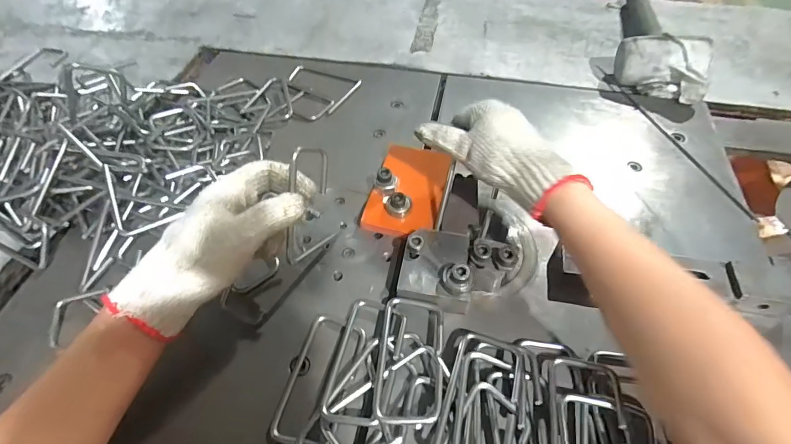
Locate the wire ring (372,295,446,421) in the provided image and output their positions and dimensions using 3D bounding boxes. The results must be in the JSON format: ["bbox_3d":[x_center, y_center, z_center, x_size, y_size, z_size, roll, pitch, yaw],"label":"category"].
[{"bbox_3d":[0.012,0.110,0.331,0.053,0.007,0.101,4,51,3],"label":"wire ring"}]

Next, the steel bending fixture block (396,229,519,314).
[{"bbox_3d":[0.057,0.044,0.375,0.099,0.043,0.081,12,55,10],"label":"steel bending fixture block"}]

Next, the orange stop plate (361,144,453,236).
[{"bbox_3d":[0.016,-0.036,0.451,0.076,0.018,0.115,12,55,10],"label":"orange stop plate"}]

